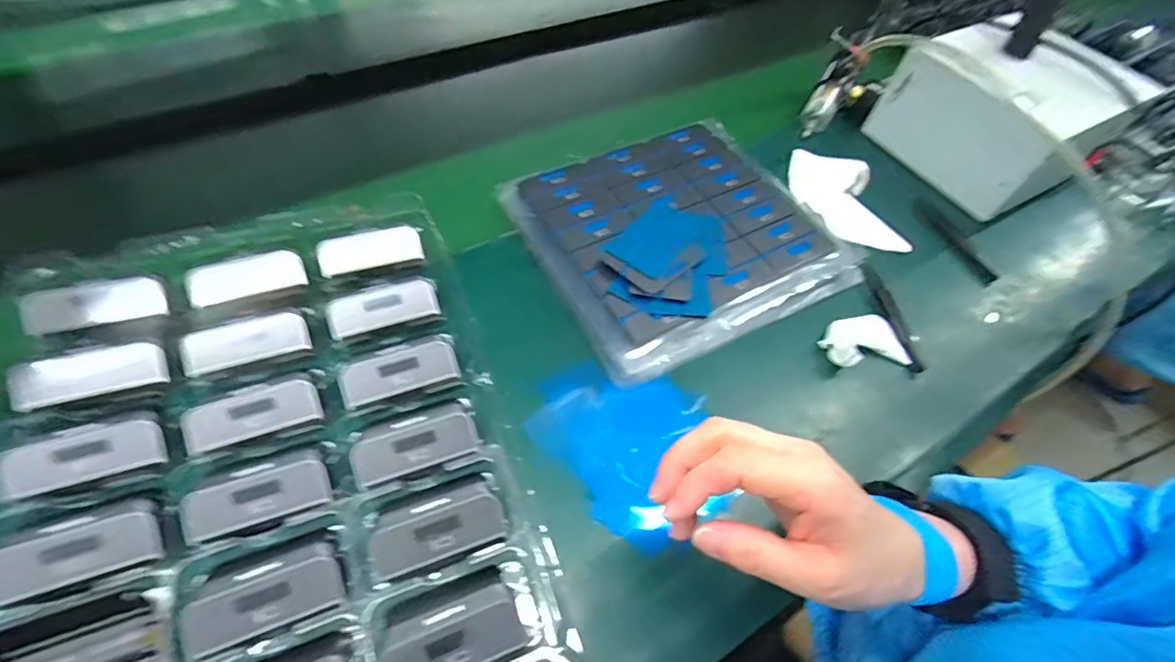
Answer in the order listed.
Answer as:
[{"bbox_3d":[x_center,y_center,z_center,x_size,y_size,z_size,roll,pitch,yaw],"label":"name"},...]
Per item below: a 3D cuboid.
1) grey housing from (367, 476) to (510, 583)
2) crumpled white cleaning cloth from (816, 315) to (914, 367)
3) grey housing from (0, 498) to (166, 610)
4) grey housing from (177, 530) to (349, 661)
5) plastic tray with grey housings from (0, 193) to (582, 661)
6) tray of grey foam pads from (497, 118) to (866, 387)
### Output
[{"bbox_3d":[-0.089,0.116,0.306,0.077,0.015,0.039,-16,80,-12],"label":"grey housing"},{"bbox_3d":[0.226,0.008,0.421,0.064,0.021,0.042,-6,55,-9],"label":"crumpled white cleaning cloth"},{"bbox_3d":[-0.280,0.120,0.281,0.079,0.010,0.039,-14,70,-21],"label":"grey housing"},{"bbox_3d":[-0.176,0.141,0.281,0.081,0.015,0.040,-15,57,-15],"label":"grey housing"},{"bbox_3d":[-0.188,0.118,0.300,0.306,0.034,0.489,-17,57,-16],"label":"plastic tray with grey housings"},{"bbox_3d":[0.081,-0.093,0.469,0.255,0.028,0.233,-23,59,-19],"label":"tray of grey foam pads"}]

